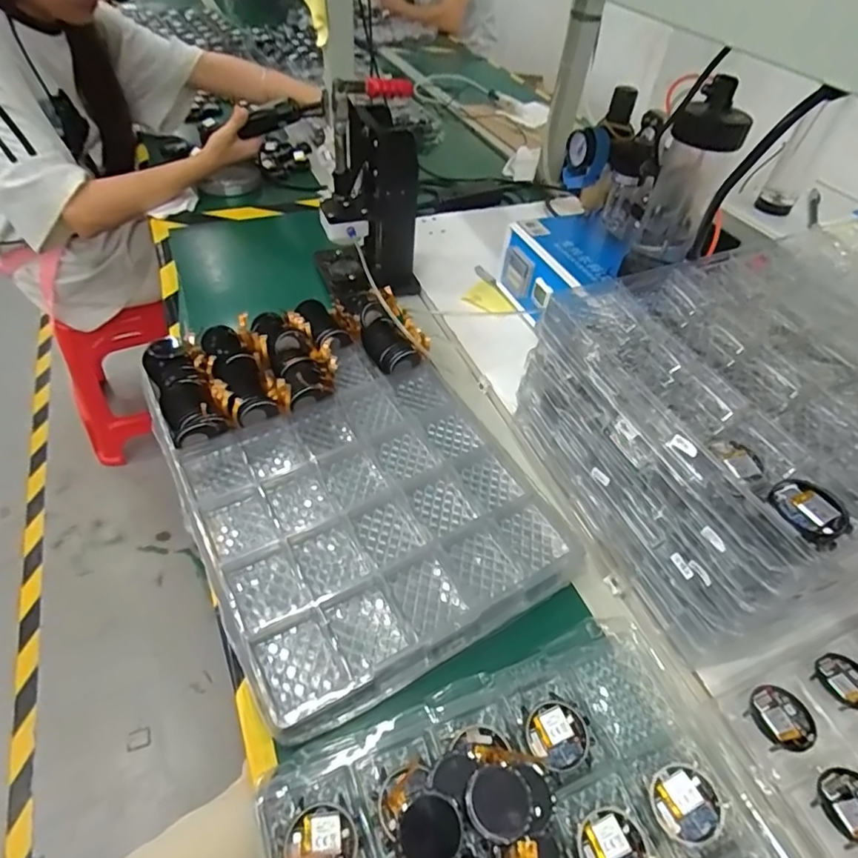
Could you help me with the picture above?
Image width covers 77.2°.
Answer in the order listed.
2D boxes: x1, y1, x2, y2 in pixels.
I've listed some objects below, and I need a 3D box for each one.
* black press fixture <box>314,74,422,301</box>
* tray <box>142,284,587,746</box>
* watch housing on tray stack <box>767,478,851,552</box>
[{"bbox_3d":[-0.084,-0.321,0.717,0.138,0.247,0.142,-3,47,-9],"label":"black press fixture"},{"bbox_3d":[-0.086,0.023,0.541,0.304,0.059,0.432,-21,52,-24],"label":"tray"},{"bbox_3d":[0.250,0.053,0.351,0.046,0.006,0.048,-18,51,-22],"label":"watch housing on tray stack"}]

